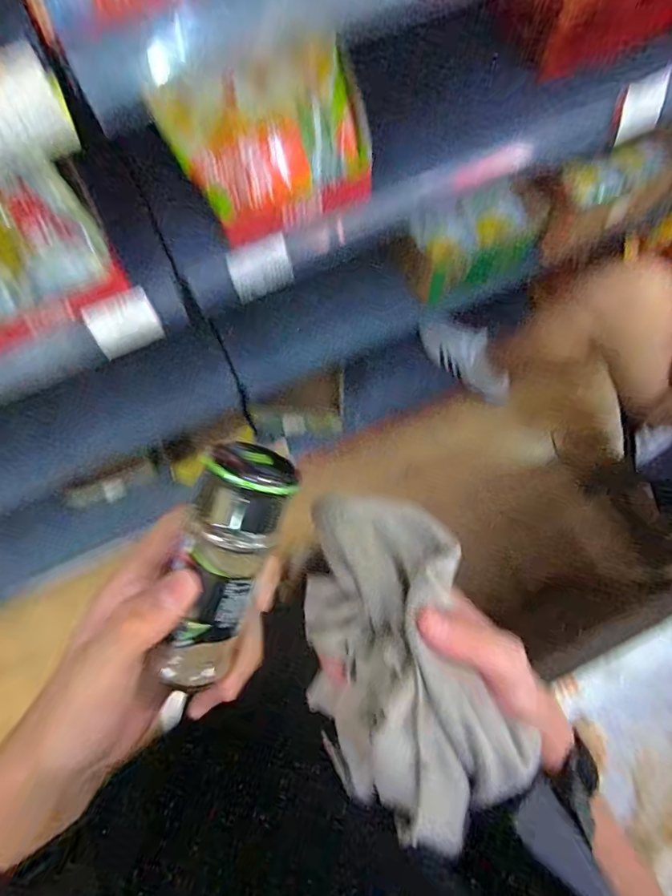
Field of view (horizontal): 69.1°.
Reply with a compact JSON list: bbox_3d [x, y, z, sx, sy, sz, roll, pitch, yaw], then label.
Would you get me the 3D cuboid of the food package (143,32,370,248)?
[{"bbox_3d":[-0.063,-0.309,0.500,0.196,0.043,0.153,-21,119,-2],"label":"food package"}]

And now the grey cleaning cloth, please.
[{"bbox_3d":[0.032,0.105,0.233,0.086,0.048,0.169,-21,74,-4],"label":"grey cleaning cloth"}]

